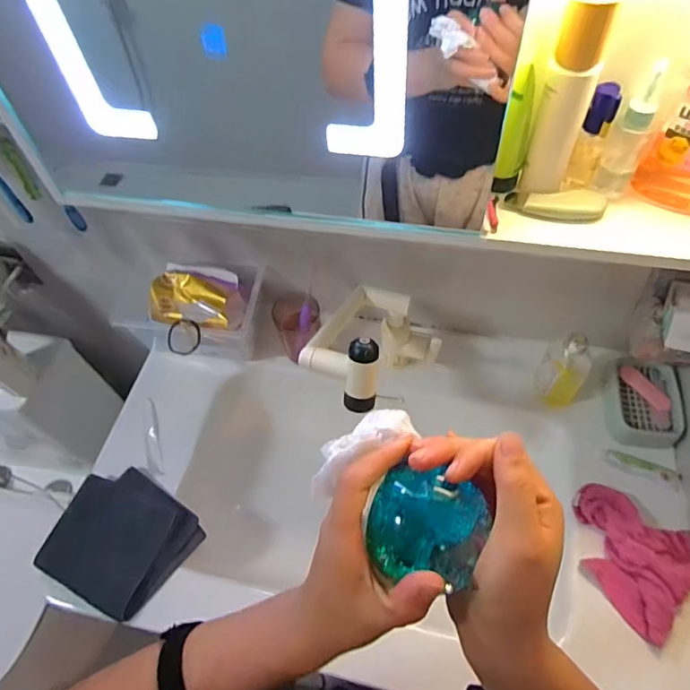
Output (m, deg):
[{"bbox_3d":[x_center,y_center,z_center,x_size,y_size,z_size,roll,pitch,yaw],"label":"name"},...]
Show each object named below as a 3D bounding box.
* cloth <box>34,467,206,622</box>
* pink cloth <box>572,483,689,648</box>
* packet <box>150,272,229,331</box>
[{"bbox_3d":[-0.298,0.253,0.674,0.175,0.040,0.158,29,63,21],"label":"cloth"},{"bbox_3d":[0.341,0.253,0.618,0.148,0.038,0.140,28,63,21],"label":"pink cloth"},{"bbox_3d":[-0.223,-0.063,0.749,0.119,0.036,0.073,15,59,14],"label":"packet"}]

